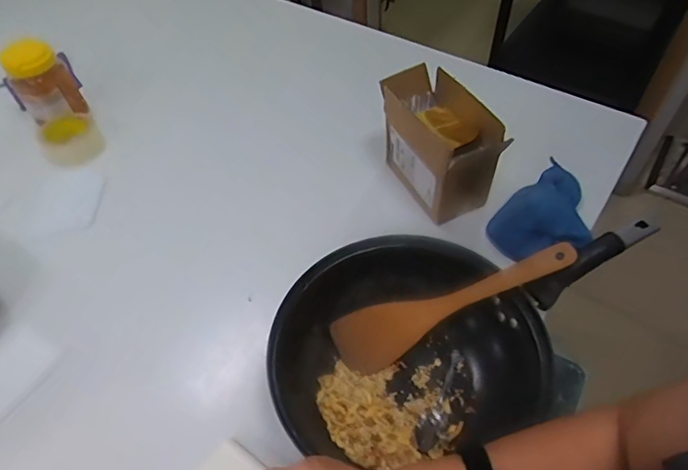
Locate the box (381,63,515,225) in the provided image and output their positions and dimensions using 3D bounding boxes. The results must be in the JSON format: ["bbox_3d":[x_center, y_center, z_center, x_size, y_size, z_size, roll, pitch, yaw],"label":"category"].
[{"bbox_3d":[0.138,-0.141,0.777,0.107,0.146,0.211,-23,55,-14],"label":"box"}]

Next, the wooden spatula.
[{"bbox_3d":[0.132,0.088,0.633,0.316,0.036,0.071,-27,51,17],"label":"wooden spatula"}]

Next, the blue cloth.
[{"bbox_3d":[0.317,-0.028,0.770,0.127,0.048,0.199,34,62,26],"label":"blue cloth"}]

